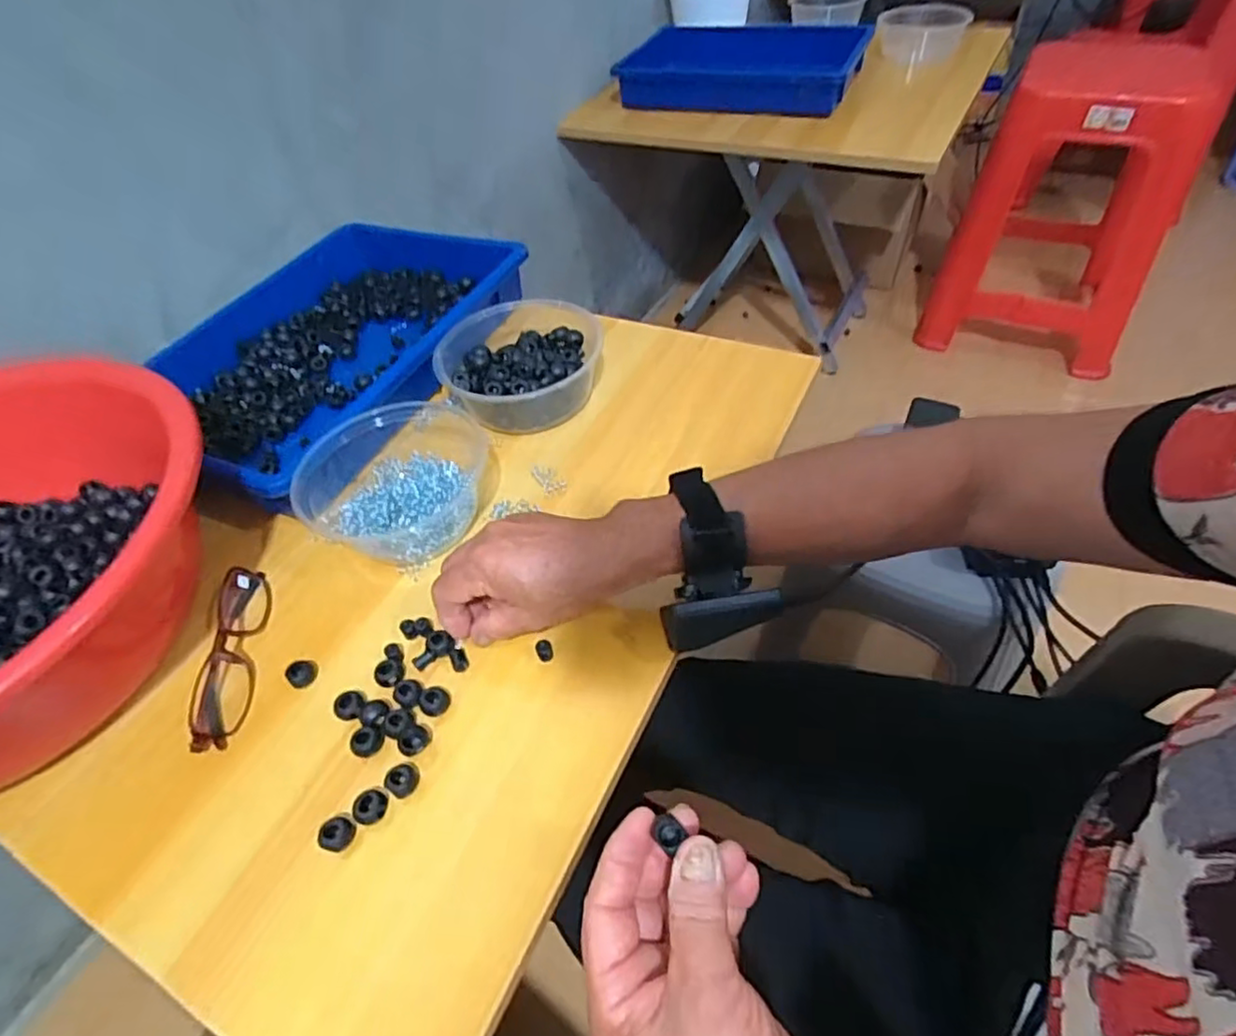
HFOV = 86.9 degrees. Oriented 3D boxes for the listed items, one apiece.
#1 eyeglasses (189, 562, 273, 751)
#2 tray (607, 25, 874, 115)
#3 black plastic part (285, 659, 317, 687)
[{"bbox_3d":[-0.256,0.088,0.430,0.030,0.023,0.129,-13,49,-5],"label":"eyeglasses"},{"bbox_3d":[0.210,-0.741,1.080,0.364,0.073,0.246,13,51,17],"label":"tray"},{"bbox_3d":[-0.205,0.100,0.423,0.017,0.011,0.018,-3,48,3],"label":"black plastic part"}]

